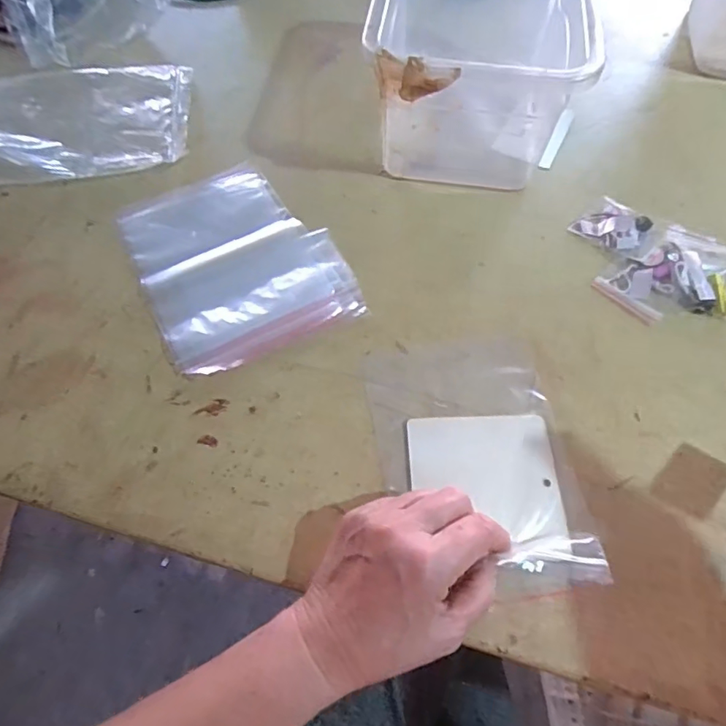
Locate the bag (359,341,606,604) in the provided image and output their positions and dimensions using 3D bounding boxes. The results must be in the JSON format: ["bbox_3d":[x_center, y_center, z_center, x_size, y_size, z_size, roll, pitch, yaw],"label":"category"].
[{"bbox_3d":[0.079,0.065,0.366,0.126,0.015,0.178,-7,60,-5],"label":"bag"}]

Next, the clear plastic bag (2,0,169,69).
[{"bbox_3d":[-0.319,-0.416,0.607,0.171,0.059,0.116,-27,65,-14],"label":"clear plastic bag"}]

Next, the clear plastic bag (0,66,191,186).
[{"bbox_3d":[-0.296,-0.242,0.526,0.242,0.028,0.146,-6,62,-4],"label":"clear plastic bag"}]

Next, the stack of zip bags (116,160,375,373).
[{"bbox_3d":[-0.107,-0.091,0.446,0.156,0.017,0.200,-26,65,-14],"label":"stack of zip bags"}]

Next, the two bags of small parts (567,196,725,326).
[{"bbox_3d":[0.240,-0.085,0.442,0.127,0.014,0.101,23,64,12],"label":"two bags of small parts"}]

